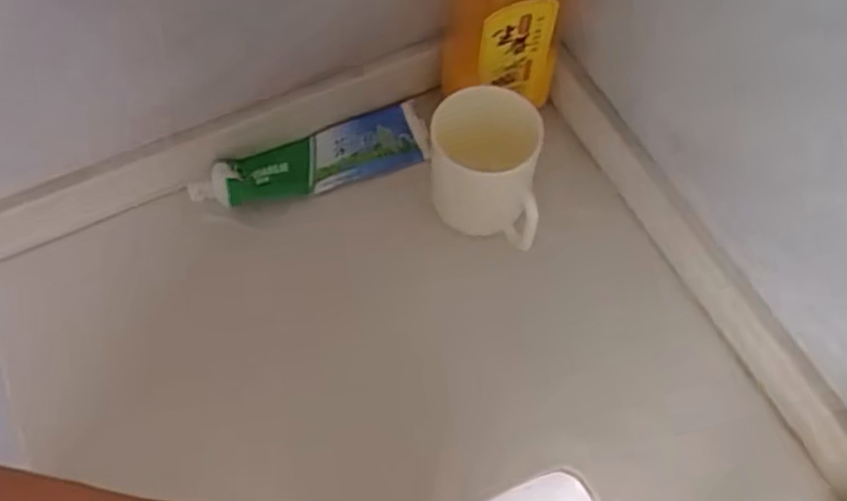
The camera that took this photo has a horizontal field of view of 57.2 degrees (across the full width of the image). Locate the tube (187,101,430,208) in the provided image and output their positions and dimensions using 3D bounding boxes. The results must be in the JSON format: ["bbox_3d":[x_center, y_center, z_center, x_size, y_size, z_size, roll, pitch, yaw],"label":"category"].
[{"bbox_3d":[-0.088,-0.073,0.632,0.193,0.024,0.057,-21,64,-12],"label":"tube"}]

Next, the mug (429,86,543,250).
[{"bbox_3d":[0.044,-0.052,0.573,0.070,0.108,0.092,-2,61,-2],"label":"mug"}]

